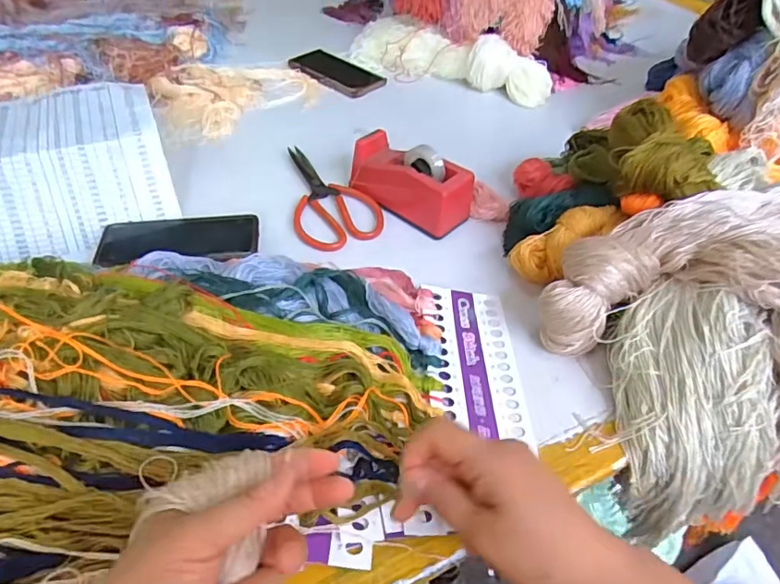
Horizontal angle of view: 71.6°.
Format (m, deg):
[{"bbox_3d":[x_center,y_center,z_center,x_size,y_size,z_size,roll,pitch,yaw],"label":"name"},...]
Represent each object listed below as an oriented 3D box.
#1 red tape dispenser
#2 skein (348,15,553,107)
[{"bbox_3d":[0.021,-0.130,0.638,0.150,0.067,0.061,32,53,25],"label":"red tape dispenser"},{"bbox_3d":[0.095,-0.393,0.897,0.353,0.061,0.104,21,49,17],"label":"skein"}]

